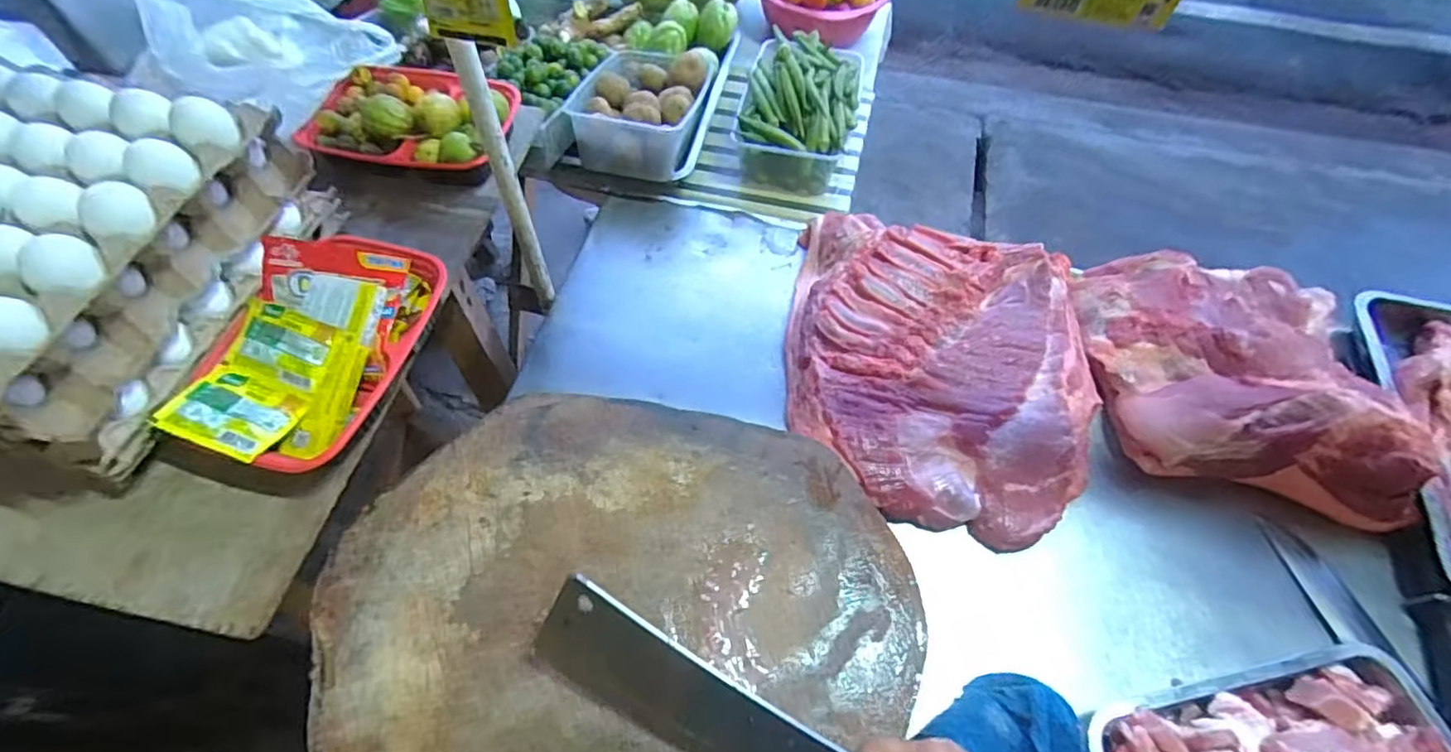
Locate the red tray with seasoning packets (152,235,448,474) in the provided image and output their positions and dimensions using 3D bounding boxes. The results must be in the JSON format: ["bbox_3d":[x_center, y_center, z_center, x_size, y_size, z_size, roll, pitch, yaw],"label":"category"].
[{"bbox_3d":[-0.337,-0.027,0.514,0.139,0.059,0.208,13,60,5],"label":"red tray with seasoning packets"}]

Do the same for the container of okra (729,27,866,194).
[{"bbox_3d":[0.111,-0.400,0.901,0.159,0.114,0.238,15,61,6],"label":"container of okra"}]

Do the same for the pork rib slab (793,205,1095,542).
[{"bbox_3d":[0.237,-0.010,0.706,0.348,0.062,0.357,14,61,6],"label":"pork rib slab"}]

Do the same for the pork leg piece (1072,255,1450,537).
[{"bbox_3d":[0.555,0.005,0.682,0.275,0.096,0.295,1,60,-2],"label":"pork leg piece"}]

